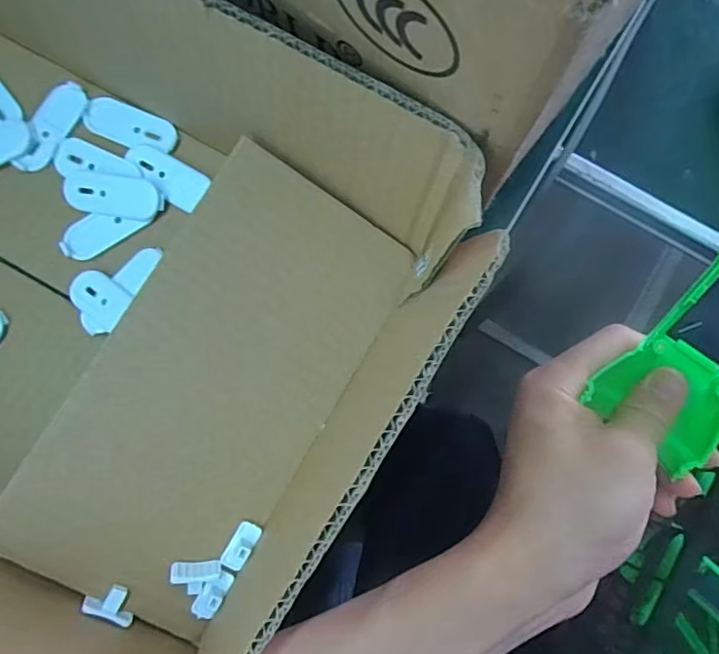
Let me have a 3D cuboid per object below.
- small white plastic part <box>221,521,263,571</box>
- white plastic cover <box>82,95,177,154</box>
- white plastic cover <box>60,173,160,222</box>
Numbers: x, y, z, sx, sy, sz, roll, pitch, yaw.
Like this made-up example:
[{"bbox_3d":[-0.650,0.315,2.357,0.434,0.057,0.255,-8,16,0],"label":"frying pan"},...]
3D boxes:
[{"bbox_3d":[-0.051,0.093,0.232,0.010,0.008,0.020,31,82,6],"label":"small white plastic part"},{"bbox_3d":[-0.114,-0.100,0.273,0.048,0.004,0.021,23,81,5],"label":"white plastic cover"},{"bbox_3d":[-0.120,-0.064,0.265,0.048,0.004,0.019,9,80,3],"label":"white plastic cover"}]

